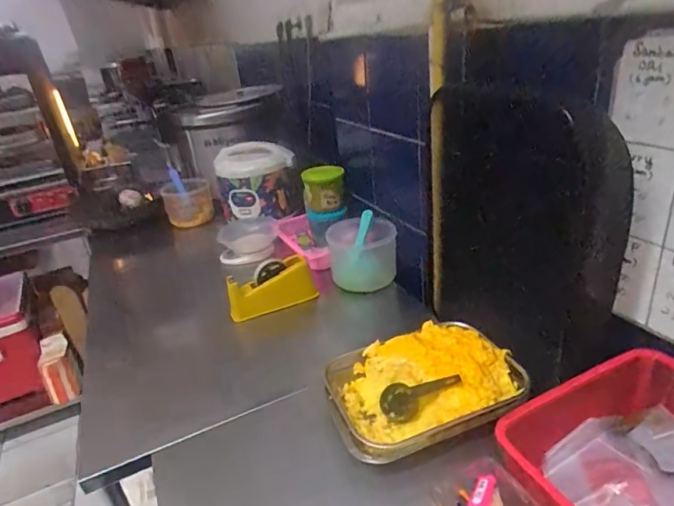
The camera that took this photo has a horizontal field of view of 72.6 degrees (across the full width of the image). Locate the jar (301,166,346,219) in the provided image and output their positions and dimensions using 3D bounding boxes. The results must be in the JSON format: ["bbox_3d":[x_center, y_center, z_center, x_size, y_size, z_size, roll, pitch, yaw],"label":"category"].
[{"bbox_3d":[-0.037,-0.180,1.282,0.117,0.095,0.100,-8,26,-1],"label":"jar"}]

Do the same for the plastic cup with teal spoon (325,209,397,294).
[{"bbox_3d":[0.061,-0.002,1.133,0.159,0.135,0.143,-6,26,2],"label":"plastic cup with teal spoon"}]

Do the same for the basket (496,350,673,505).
[{"bbox_3d":[0.373,0.254,0.558,0.293,0.097,0.230,-19,29,-22],"label":"basket"}]

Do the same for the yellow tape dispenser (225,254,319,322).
[{"bbox_3d":[-0.155,0.081,1.065,0.199,0.104,0.066,-16,28,-17],"label":"yellow tape dispenser"}]

